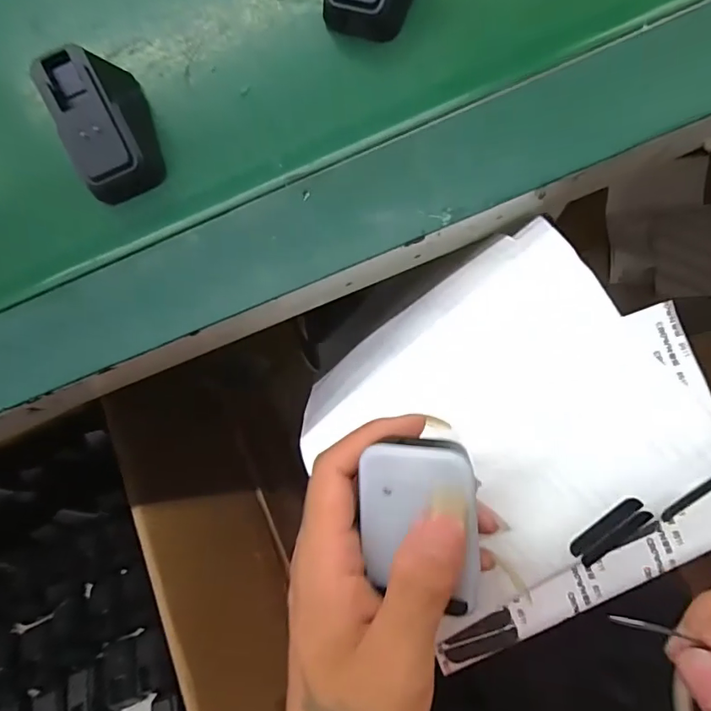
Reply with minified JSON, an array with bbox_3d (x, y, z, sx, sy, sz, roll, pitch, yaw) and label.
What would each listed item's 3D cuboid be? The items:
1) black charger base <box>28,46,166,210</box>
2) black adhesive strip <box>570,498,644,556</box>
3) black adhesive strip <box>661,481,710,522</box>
[{"bbox_3d":[-0.131,-0.120,0.258,0.039,0.040,0.064,-21,82,6],"label":"black charger base"},{"bbox_3d":[0.112,0.077,0.225,0.038,0.004,0.008,-43,93,9],"label":"black adhesive strip"},{"bbox_3d":[0.152,0.061,0.222,0.037,0.006,0.005,-39,81,3],"label":"black adhesive strip"}]

